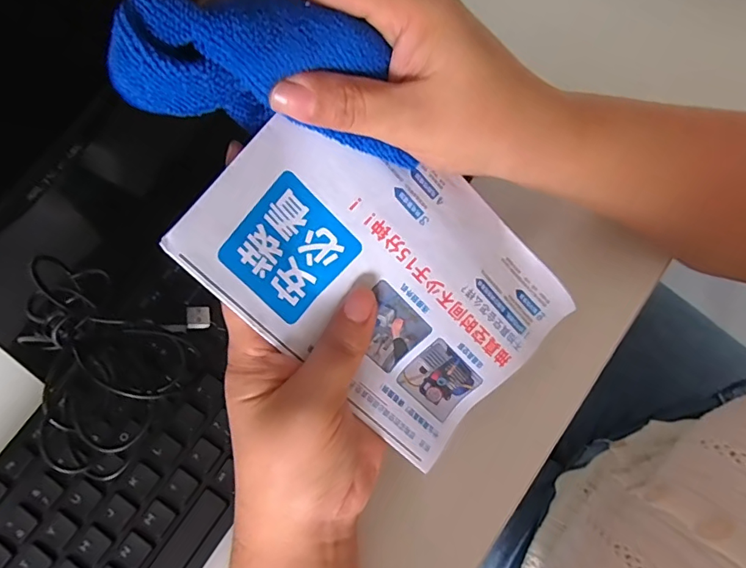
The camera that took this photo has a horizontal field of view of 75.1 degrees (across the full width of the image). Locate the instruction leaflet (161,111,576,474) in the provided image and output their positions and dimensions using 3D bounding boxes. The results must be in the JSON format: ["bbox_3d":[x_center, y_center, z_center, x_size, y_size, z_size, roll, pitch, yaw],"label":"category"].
[{"bbox_3d":[0.011,-0.004,0.217,0.113,0.019,0.161,-47,112,-7],"label":"instruction leaflet"}]

